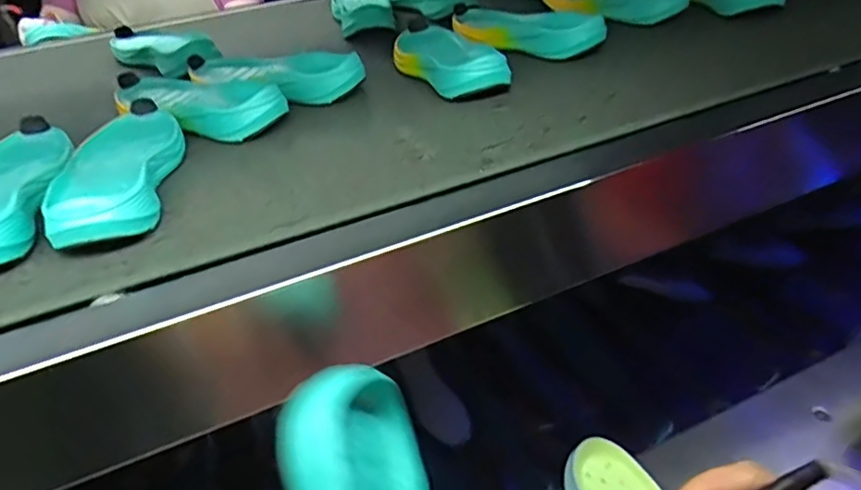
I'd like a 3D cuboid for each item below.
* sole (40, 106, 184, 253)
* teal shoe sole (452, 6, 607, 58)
[{"bbox_3d":[-0.254,-0.062,0.485,0.085,0.040,0.213,-12,35,-10],"label":"sole"},{"bbox_3d":[0.111,-0.268,0.744,0.221,0.040,0.104,23,44,35],"label":"teal shoe sole"}]

